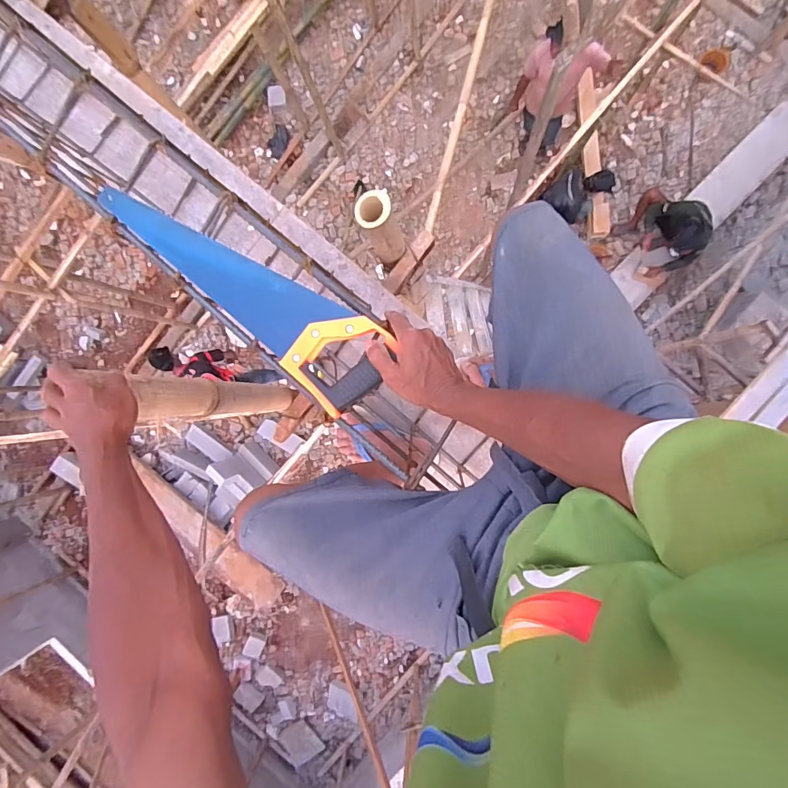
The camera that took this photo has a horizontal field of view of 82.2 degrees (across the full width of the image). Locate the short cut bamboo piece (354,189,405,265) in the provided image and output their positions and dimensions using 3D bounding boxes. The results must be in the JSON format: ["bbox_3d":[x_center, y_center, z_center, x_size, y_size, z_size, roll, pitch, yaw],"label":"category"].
[{"bbox_3d":[-0.023,-0.355,0.991,0.077,0.236,0.083,-24,88,6],"label":"short cut bamboo piece"}]

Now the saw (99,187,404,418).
[{"bbox_3d":[-0.197,-0.139,0.579,0.432,0.032,0.112,36,95,10],"label":"saw"}]

